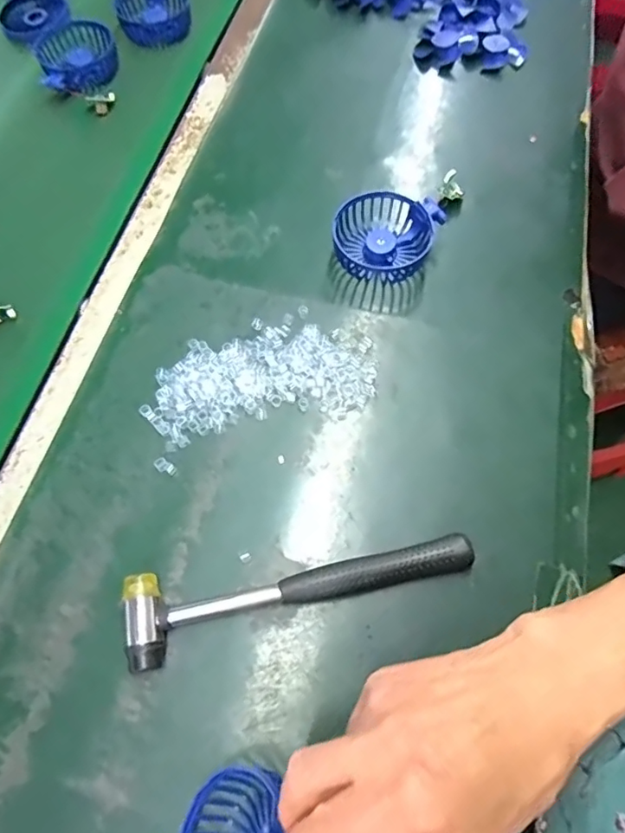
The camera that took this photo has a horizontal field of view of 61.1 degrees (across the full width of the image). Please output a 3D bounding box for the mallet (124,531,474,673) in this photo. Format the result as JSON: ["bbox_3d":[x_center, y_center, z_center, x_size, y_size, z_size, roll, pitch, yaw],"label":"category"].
[{"bbox_3d":[-0.009,0.110,0.366,0.234,0.023,0.055,-15,68,-6],"label":"mallet"}]

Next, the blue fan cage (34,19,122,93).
[{"bbox_3d":[-0.266,-0.408,0.600,0.084,0.025,0.095,-12,67,-5],"label":"blue fan cage"}]

